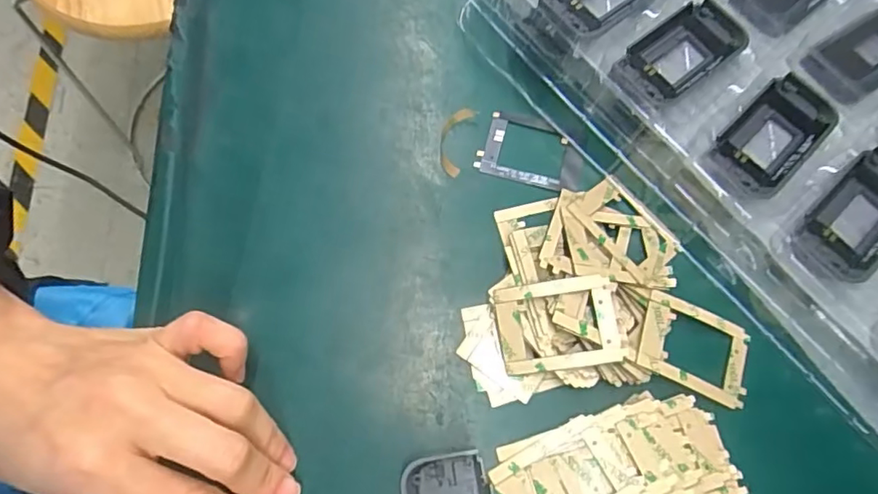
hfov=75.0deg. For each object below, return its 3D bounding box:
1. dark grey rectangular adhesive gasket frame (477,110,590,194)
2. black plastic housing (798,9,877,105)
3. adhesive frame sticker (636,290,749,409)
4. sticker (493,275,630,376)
[{"bbox_3d":[0.050,-0.051,0.305,0.054,0.004,0.038,17,70,2],"label":"dark grey rectangular adhesive gasket frame"},{"bbox_3d":[0.233,-0.106,0.308,0.083,0.011,0.035,-32,76,-14],"label":"black plastic housing"},{"bbox_3d":[0.120,0.048,0.268,0.054,0.004,0.039,23,66,-4],"label":"adhesive frame sticker"},{"bbox_3d":[0.055,0.036,0.262,0.054,0.005,0.040,-8,82,8],"label":"sticker"}]

